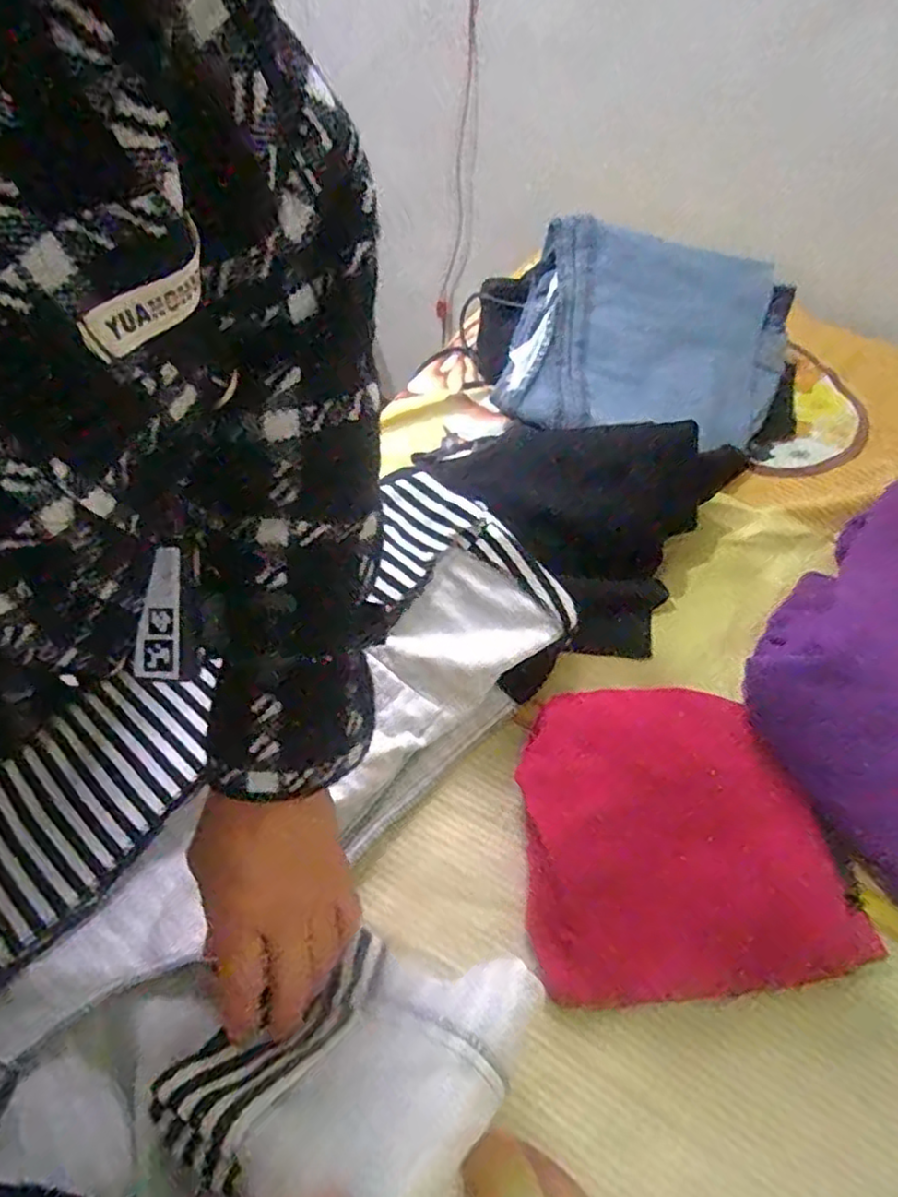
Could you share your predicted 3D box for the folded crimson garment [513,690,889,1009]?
[{"bbox_3d":[0.142,0.150,0.442,0.189,0.051,0.187,-2,53,-7],"label":"folded crimson garment"}]

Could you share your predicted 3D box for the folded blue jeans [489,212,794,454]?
[{"bbox_3d":[0.184,-0.234,0.621,0.247,0.061,0.220,15,78,4],"label":"folded blue jeans"}]

